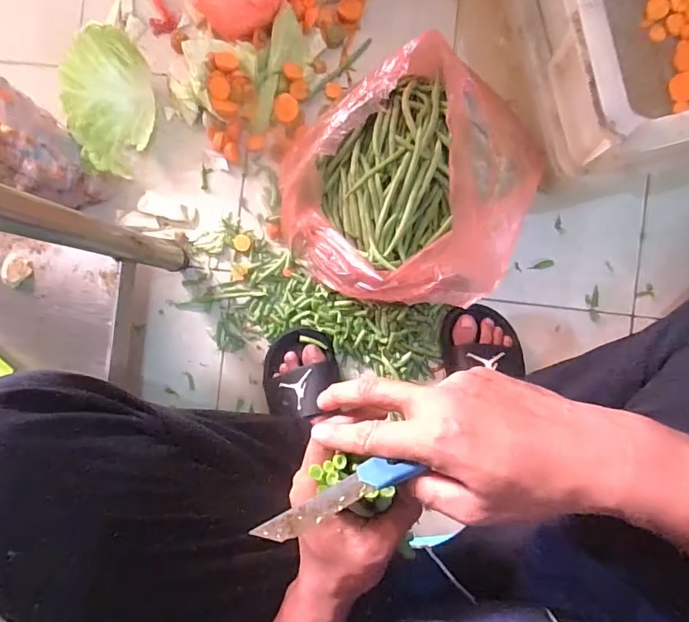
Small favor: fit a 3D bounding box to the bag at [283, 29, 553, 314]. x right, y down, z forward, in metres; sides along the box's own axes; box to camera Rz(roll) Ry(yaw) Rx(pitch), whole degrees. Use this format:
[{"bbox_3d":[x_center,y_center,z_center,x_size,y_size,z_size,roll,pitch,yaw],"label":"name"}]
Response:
[{"bbox_3d":[0.070,-0.162,0.595,0.318,0.213,0.301,22,91,5],"label":"bag"}]

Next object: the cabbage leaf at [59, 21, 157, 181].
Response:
[{"bbox_3d":[-0.355,-0.306,0.698,0.107,0.092,0.188,2,89,5],"label":"cabbage leaf"}]

